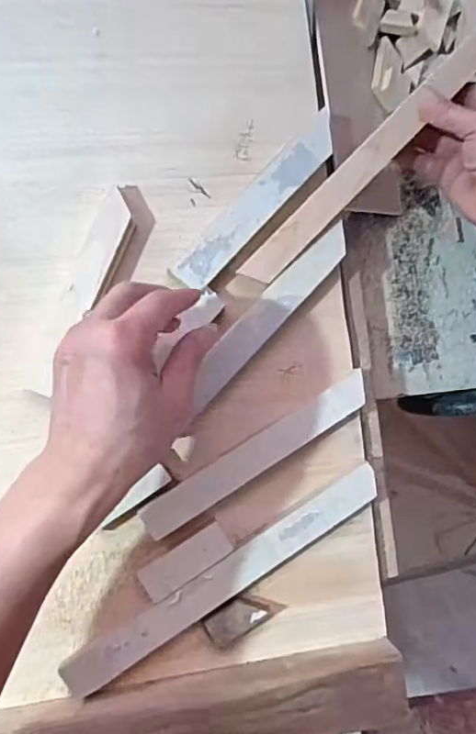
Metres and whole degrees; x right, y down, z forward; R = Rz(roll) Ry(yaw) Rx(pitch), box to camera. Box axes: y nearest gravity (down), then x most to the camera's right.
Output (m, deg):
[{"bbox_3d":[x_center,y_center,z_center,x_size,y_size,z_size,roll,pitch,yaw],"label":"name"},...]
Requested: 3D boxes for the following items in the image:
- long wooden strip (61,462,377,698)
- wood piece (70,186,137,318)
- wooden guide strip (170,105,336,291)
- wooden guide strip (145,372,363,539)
[{"bbox_3d":[-0.008,0.169,0.439,0.283,0.008,0.032,-32,93,-8],"label":"long wooden strip"},{"bbox_3d":[-0.110,-0.094,0.446,0.030,0.020,0.113,21,86,-7],"label":"wood piece"},{"bbox_3d":[0.020,-0.142,0.470,0.030,0.021,0.200,43,83,-5],"label":"wooden guide strip"},{"bbox_3d":[0.018,0.072,0.456,0.211,0.012,0.029,-32,93,-8],"label":"wooden guide strip"}]

